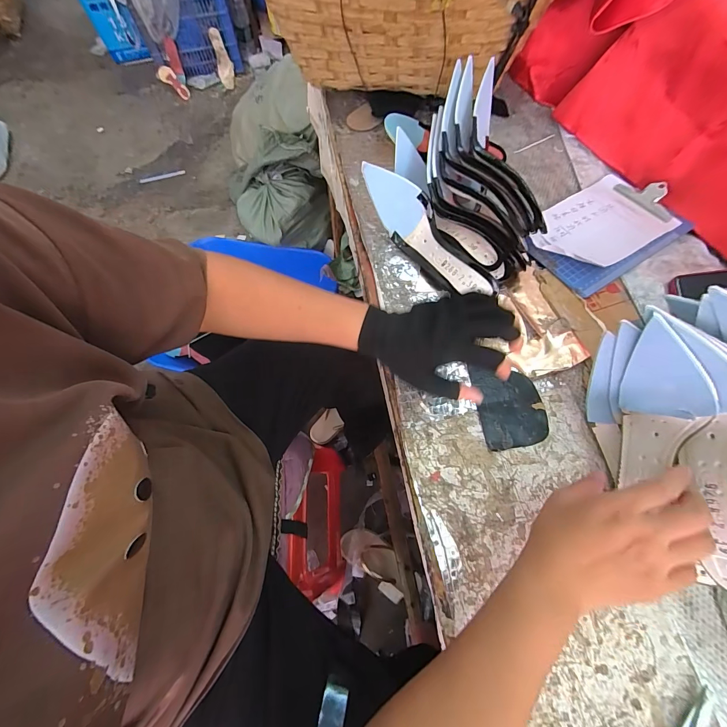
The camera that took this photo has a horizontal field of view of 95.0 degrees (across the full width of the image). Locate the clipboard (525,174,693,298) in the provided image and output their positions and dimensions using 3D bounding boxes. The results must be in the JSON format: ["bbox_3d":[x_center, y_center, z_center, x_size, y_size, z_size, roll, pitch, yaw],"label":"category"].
[{"bbox_3d":[0.348,-0.196,0.484,0.212,0.022,0.141,-33,71,-11],"label":"clipboard"}]

